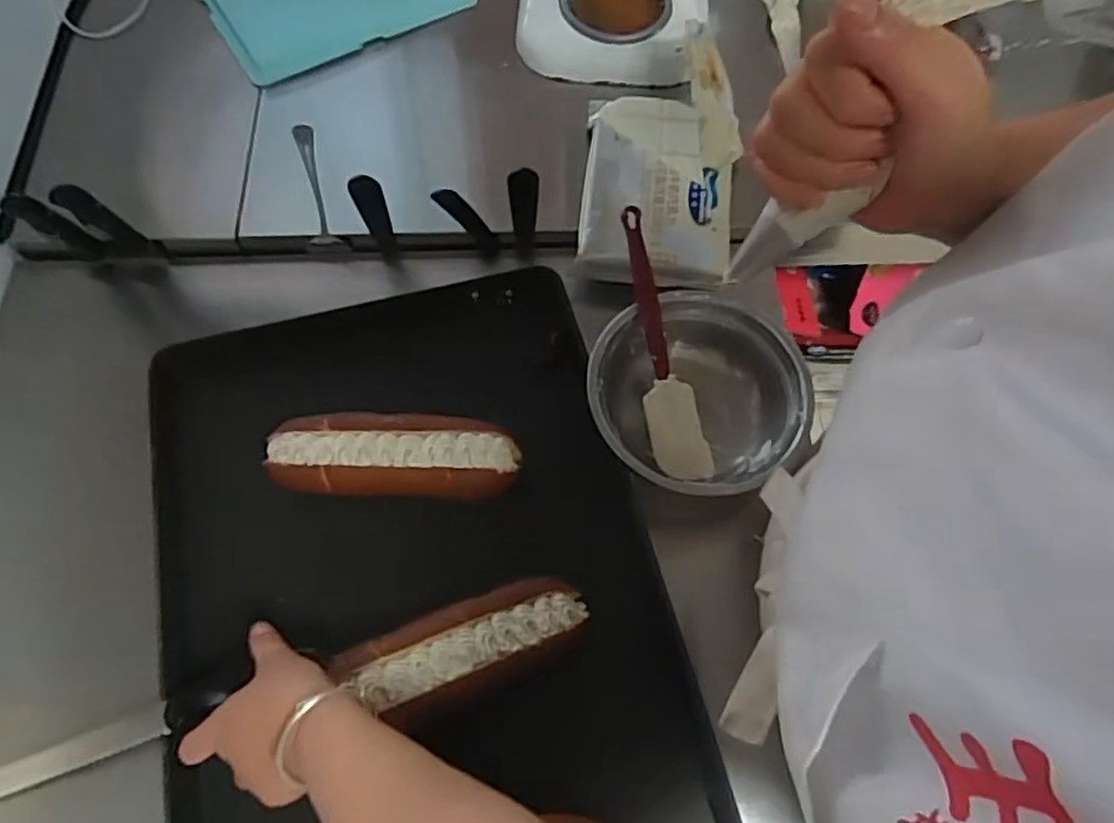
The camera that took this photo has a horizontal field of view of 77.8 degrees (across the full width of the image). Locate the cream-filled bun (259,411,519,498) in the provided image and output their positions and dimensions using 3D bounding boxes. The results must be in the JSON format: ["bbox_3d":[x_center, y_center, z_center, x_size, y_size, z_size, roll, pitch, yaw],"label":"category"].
[{"bbox_3d":[-0.141,0.046,0.619,0.217,0.067,0.072,-1,66,-2],"label":"cream-filled bun"}]

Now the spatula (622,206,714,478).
[{"bbox_3d":[0.098,-0.061,0.645,0.054,0.026,0.253,-12,92,-7],"label":"spatula"}]

